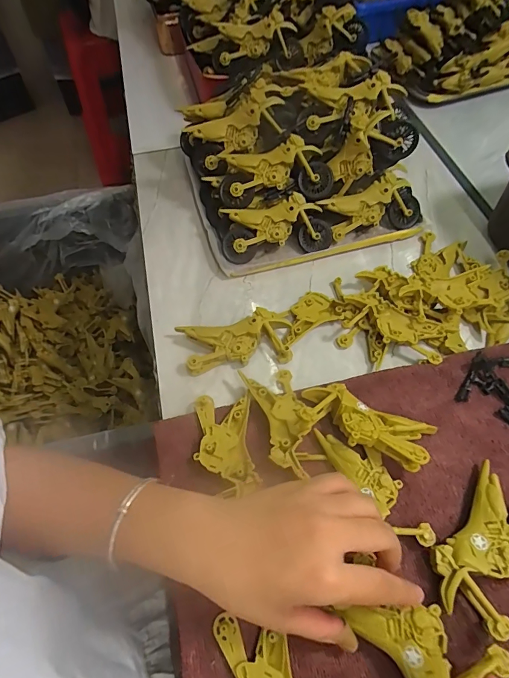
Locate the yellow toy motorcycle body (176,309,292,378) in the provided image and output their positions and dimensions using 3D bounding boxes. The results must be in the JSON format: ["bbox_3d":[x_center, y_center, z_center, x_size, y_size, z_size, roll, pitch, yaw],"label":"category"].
[{"bbox_3d":[-0.014,0.002,0.372,0.100,0.025,0.048,-12,58,-5],"label":"yellow toy motorcycle body"}]

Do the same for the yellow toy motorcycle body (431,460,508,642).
[{"bbox_3d":[0.158,0.141,0.274,0.052,0.022,0.094,30,64,20],"label":"yellow toy motorcycle body"}]

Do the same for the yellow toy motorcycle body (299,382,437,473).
[{"bbox_3d":[0.086,0.067,0.317,0.099,0.034,0.042,21,61,15],"label":"yellow toy motorcycle body"}]

